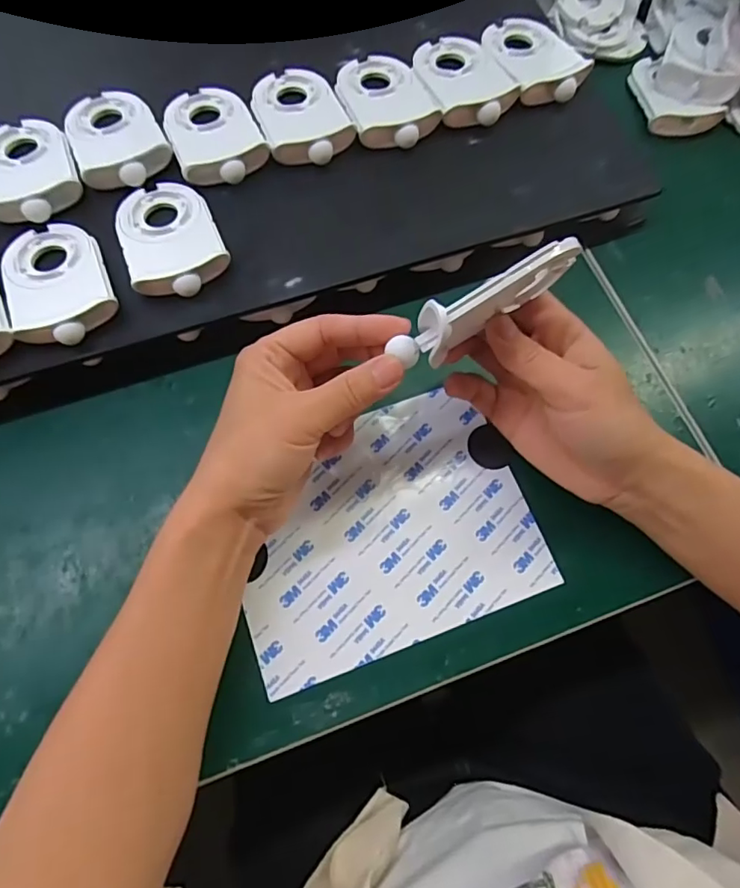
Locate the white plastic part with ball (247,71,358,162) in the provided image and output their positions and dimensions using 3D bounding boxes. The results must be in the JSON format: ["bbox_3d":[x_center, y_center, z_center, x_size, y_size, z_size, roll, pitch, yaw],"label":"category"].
[{"bbox_3d":[-0.047,-0.227,0.374,0.057,0.016,0.087,-20,72,-8],"label":"white plastic part with ball"}]

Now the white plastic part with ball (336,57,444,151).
[{"bbox_3d":[0.010,-0.240,0.380,0.058,0.018,0.086,-20,72,-8],"label":"white plastic part with ball"}]

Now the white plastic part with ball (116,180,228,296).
[{"bbox_3d":[-0.125,-0.130,0.340,0.058,0.014,0.089,-20,72,-8],"label":"white plastic part with ball"}]

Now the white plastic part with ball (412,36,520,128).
[{"bbox_3d":[0.066,-0.260,0.389,0.058,0.017,0.085,-16,71,-7],"label":"white plastic part with ball"}]

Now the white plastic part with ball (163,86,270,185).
[{"bbox_3d":[-0.105,-0.211,0.365,0.057,0.012,0.088,-20,72,-8],"label":"white plastic part with ball"}]

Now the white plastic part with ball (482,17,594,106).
[{"bbox_3d":[0.118,-0.283,0.399,0.055,0.018,0.089,-21,72,-8],"label":"white plastic part with ball"}]

